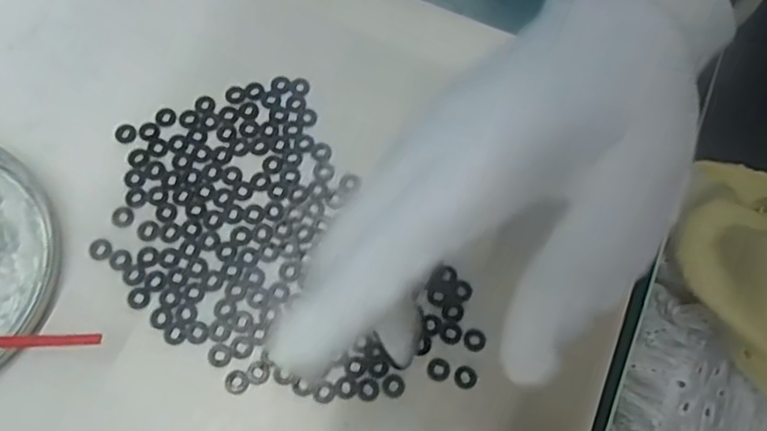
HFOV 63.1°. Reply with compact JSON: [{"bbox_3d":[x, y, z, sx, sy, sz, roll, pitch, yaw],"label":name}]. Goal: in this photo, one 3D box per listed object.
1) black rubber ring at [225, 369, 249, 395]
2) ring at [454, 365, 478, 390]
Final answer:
[{"bbox_3d":[-0.068,0.076,0.287,0.011,0.004,0.011,1,72,-3],"label":"black rubber ring"},{"bbox_3d":[0.038,0.075,0.289,0.010,0.004,0.010,1,72,-3],"label":"ring"}]

